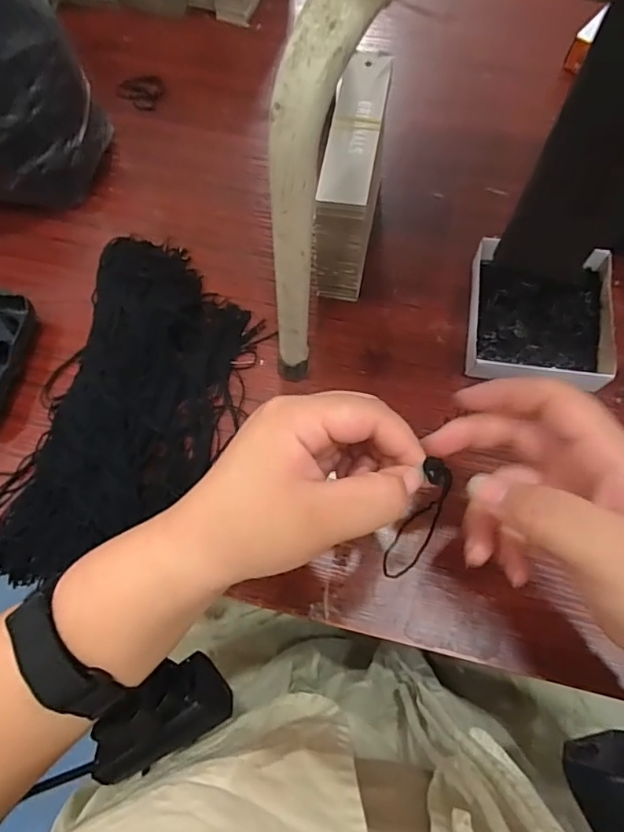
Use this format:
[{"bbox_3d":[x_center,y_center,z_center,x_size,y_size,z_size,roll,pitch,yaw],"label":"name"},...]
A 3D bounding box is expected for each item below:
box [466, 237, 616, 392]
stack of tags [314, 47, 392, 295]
[{"bbox_3d":[0.171,-0.078,0.398,0.099,0.024,0.108,10,72,6],"label":"box"},{"bbox_3d":[0.031,-0.170,0.392,0.033,0.107,0.126,11,72,6],"label":"stack of tags"}]

